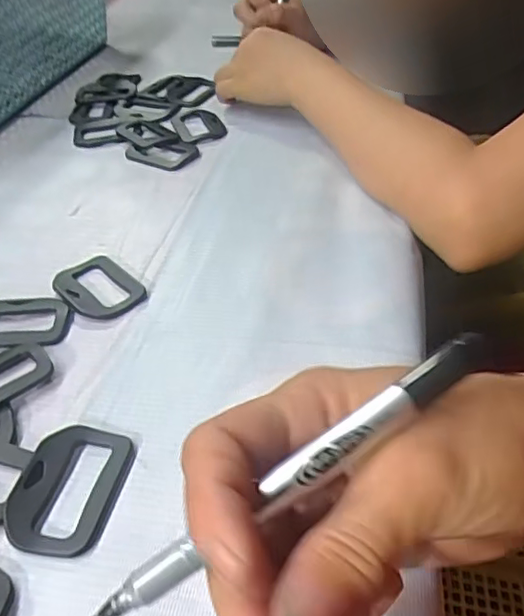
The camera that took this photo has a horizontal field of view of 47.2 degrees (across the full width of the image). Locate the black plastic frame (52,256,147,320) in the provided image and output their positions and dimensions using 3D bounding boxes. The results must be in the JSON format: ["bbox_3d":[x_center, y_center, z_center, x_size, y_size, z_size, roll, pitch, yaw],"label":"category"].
[{"bbox_3d":[-0.101,-0.012,0.372,0.043,0.006,0.060,-33,48,-29],"label":"black plastic frame"}]

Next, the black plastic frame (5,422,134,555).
[{"bbox_3d":[-0.085,0.077,0.263,0.045,0.008,0.061,5,41,11],"label":"black plastic frame"}]

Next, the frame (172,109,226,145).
[{"bbox_3d":[-0.058,-0.166,0.545,0.045,0.006,0.071,-13,41,-10],"label":"frame"}]

